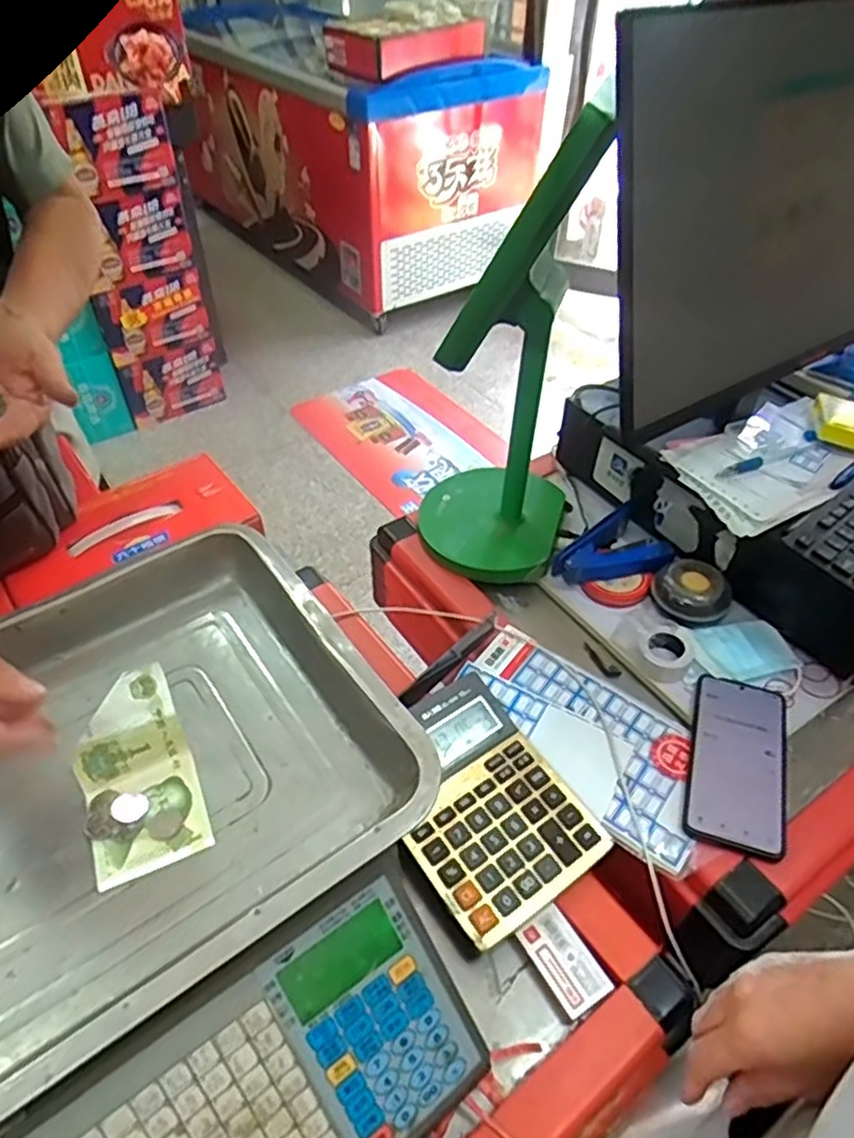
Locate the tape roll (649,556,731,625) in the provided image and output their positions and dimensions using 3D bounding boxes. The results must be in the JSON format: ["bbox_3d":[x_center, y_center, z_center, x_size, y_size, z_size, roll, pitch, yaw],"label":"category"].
[{"bbox_3d":[0.265,0.023,0.708,0.075,0.036,0.066,23,49,20],"label":"tape roll"}]

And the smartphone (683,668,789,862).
[{"bbox_3d":[0.265,0.162,0.601,0.075,0.014,0.158,15,47,14],"label":"smartphone"}]

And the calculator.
[{"bbox_3d":[0.041,0.184,0.568,0.135,0.033,0.180,-27,52,-25],"label":"calculator"}]

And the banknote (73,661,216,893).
[{"bbox_3d":[-0.166,0.116,0.400,0.062,0.053,0.095,-18,48,-18],"label":"banknote"}]

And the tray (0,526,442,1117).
[{"bbox_3d":[-0.210,0.132,0.393,0.368,0.051,0.268,-26,51,-24],"label":"tray"}]

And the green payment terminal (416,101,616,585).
[{"bbox_3d":[0.071,-0.187,0.654,0.153,0.410,0.147,12,46,11],"label":"green payment terminal"}]

